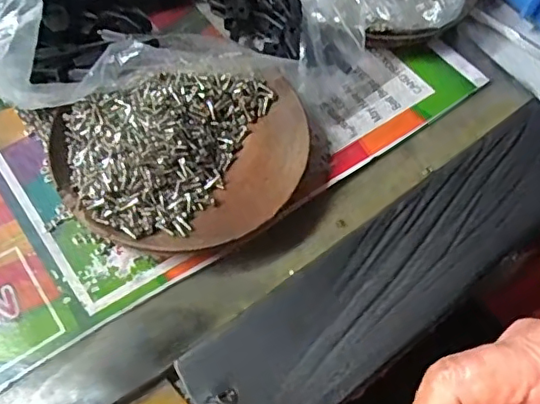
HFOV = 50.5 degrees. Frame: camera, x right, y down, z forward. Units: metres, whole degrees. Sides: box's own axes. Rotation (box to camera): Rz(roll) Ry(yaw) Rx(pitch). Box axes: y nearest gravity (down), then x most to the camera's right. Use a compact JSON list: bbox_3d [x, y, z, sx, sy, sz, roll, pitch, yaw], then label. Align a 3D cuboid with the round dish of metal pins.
[{"bbox_3d":[-0.040,-0.019,0.261,0.112,0.024,0.094,-3,61,-6],"label":"round dish of metal pins"}]

